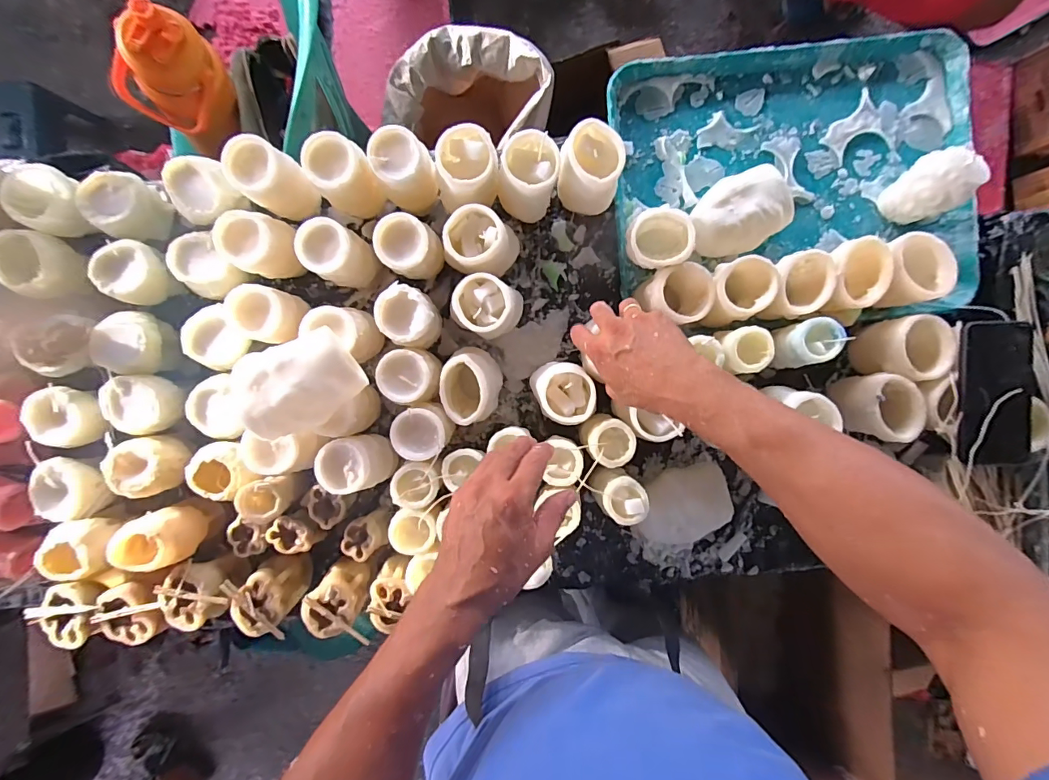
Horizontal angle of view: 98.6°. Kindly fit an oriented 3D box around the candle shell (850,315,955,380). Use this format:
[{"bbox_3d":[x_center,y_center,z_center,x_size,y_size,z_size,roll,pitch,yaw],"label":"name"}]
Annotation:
[{"bbox_3d":[0.454,-0.048,0.547,0.061,0.081,0.077,-8,92,0],"label":"candle shell"}]

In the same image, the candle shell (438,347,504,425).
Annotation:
[{"bbox_3d":[-0.060,-0.004,0.536,0.064,0.092,0.087,6,92,-1],"label":"candle shell"}]

